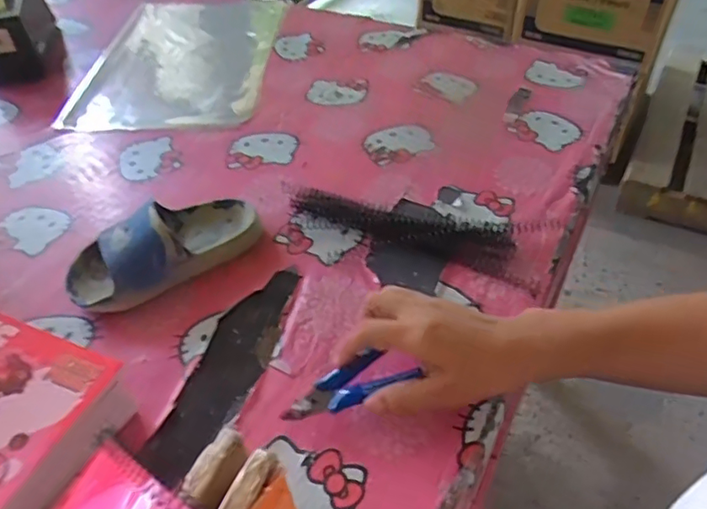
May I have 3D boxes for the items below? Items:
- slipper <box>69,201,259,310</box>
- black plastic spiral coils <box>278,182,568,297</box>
[{"bbox_3d":[-0.172,-0.012,0.515,0.174,0.060,0.087,-29,50,-24],"label":"slipper"},{"bbox_3d":[0.052,-0.033,0.546,0.255,0.022,0.072,16,48,19],"label":"black plastic spiral coils"}]

